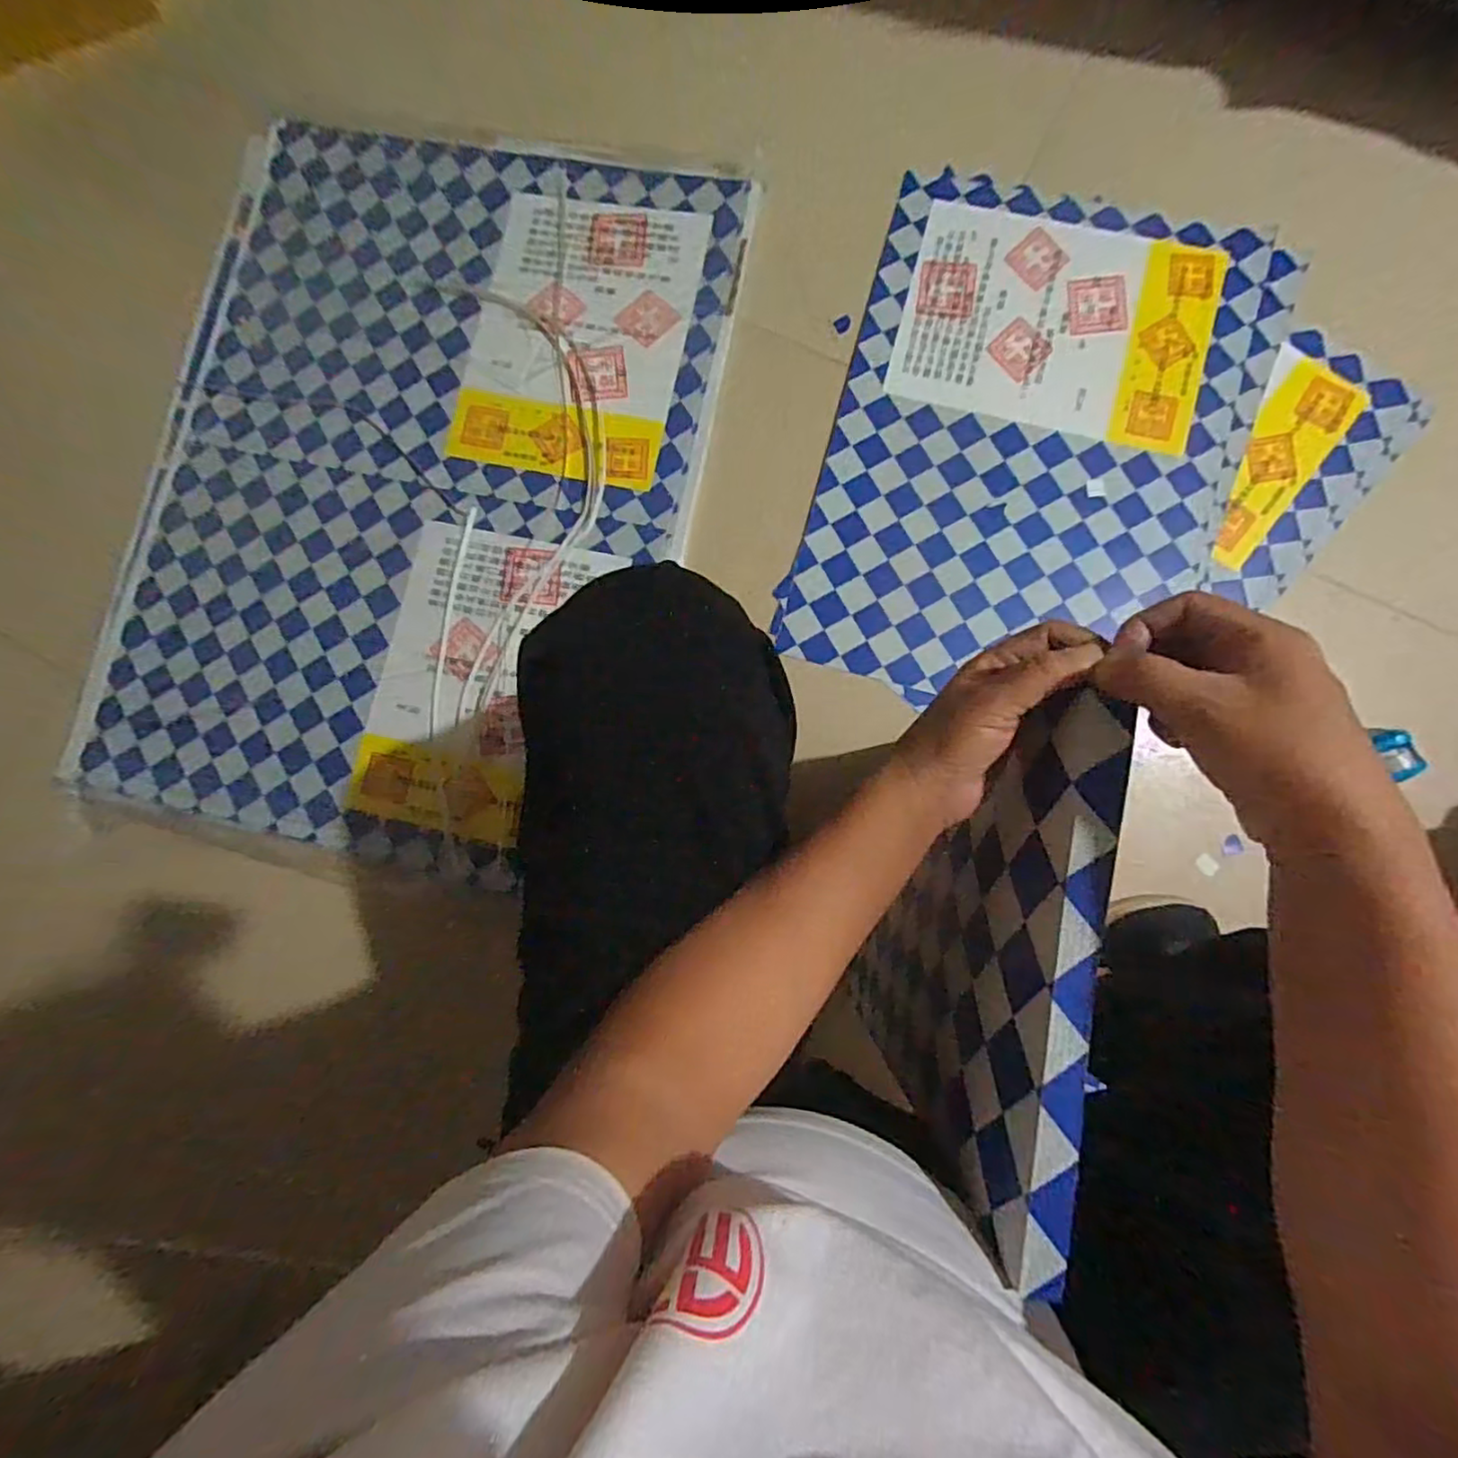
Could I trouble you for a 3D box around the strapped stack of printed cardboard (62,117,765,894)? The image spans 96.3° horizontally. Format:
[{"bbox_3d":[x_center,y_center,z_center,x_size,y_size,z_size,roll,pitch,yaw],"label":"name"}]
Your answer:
[{"bbox_3d":[-0.388,-0.303,0.809,0.677,0.017,0.906,12,84,4],"label":"strapped stack of printed cardboard"}]

